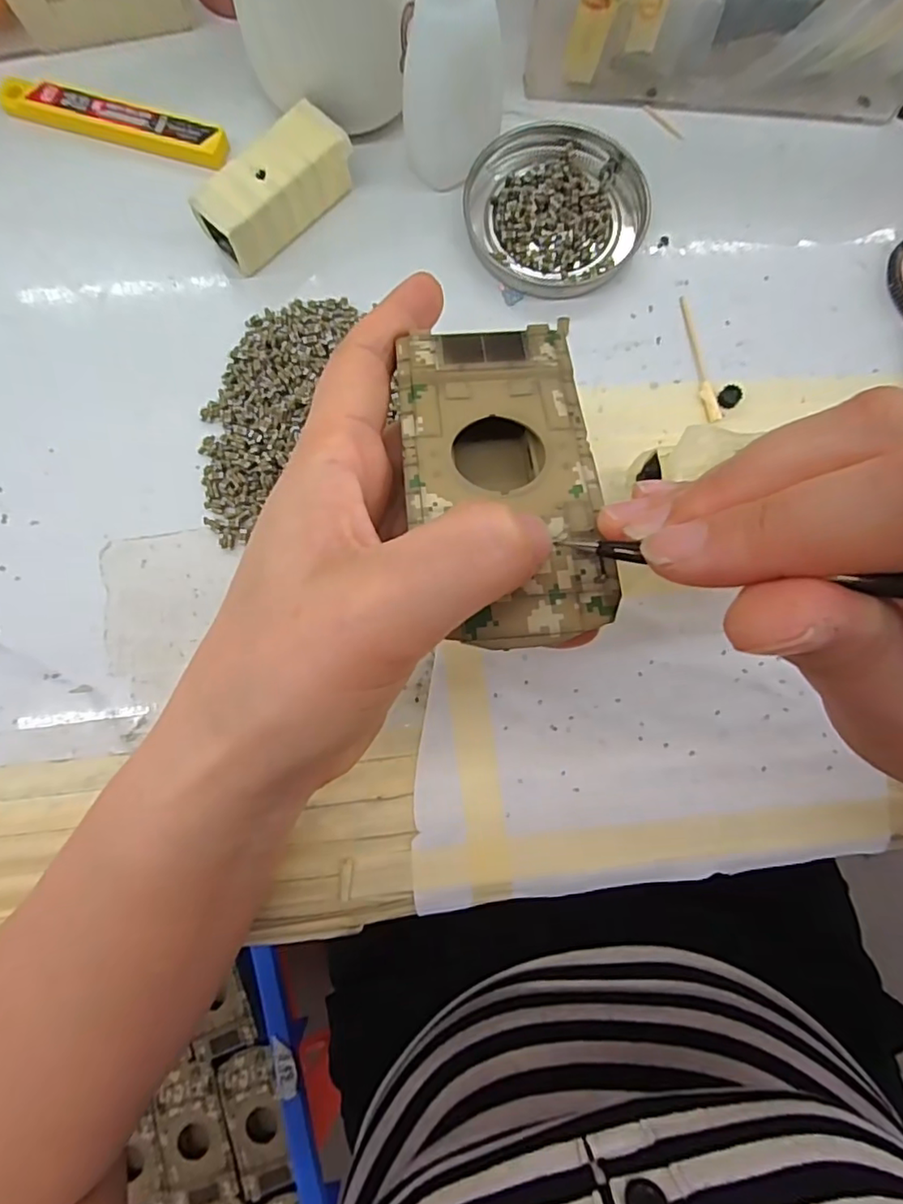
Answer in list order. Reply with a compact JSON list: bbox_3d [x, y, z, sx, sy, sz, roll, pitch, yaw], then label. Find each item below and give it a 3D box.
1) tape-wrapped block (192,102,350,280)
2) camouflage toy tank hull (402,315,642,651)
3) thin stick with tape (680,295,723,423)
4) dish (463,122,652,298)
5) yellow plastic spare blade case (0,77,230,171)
[{"bbox_3d":[-0.076,-0.172,0.244,0.025,0.026,0.069,43,84,5],"label":"tape-wrapped block"},{"bbox_3d":[0.016,-0.033,0.157,0.051,0.018,0.095,-12,68,-2],"label":"camouflage toy tank hull"},{"bbox_3d":[0.106,-0.105,0.248,0.006,0.004,0.060,-10,82,-2],"label":"thin stick with tape"},{"bbox_3d":[0.046,-0.175,0.255,0.078,0.010,0.077,0,82,-1],"label":"dish"},{"bbox_3d":[-0.151,-0.214,0.256,0.105,0.006,0.020,16,82,2],"label":"yellow plastic spare blade case"}]

